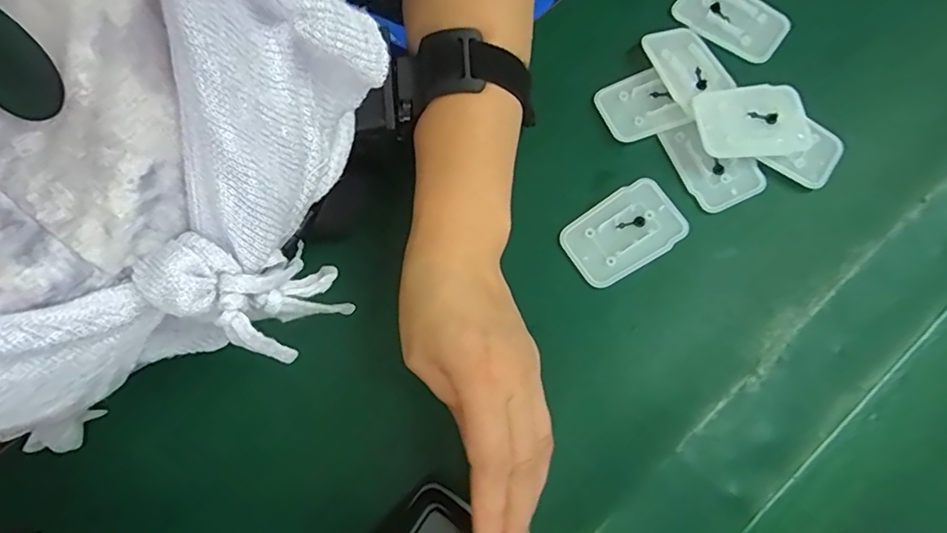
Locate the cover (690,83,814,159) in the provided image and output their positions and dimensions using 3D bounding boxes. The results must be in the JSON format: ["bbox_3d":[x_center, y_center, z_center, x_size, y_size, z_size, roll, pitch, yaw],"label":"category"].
[{"bbox_3d":[0.165,-0.086,0.321,0.067,0.007,0.044,-5,79,-1],"label":"cover"}]

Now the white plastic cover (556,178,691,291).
[{"bbox_3d":[0.088,-0.021,0.320,0.068,0.004,0.045,-33,77,-7],"label":"white plastic cover"}]

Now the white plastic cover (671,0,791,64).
[{"bbox_3d":[0.170,-0.165,0.362,0.071,0.011,0.043,37,79,10],"label":"white plastic cover"}]

